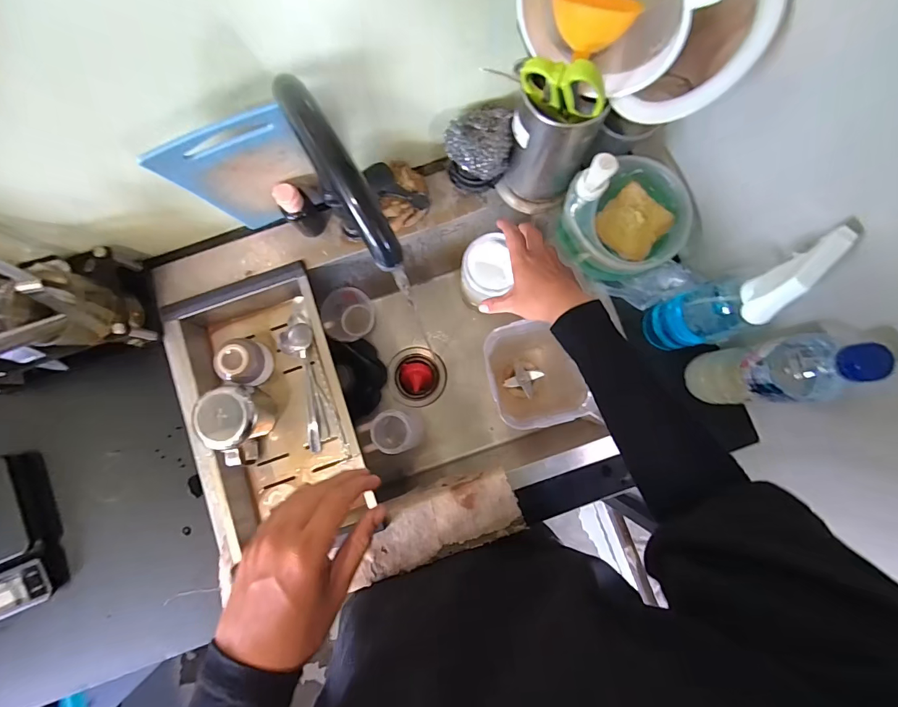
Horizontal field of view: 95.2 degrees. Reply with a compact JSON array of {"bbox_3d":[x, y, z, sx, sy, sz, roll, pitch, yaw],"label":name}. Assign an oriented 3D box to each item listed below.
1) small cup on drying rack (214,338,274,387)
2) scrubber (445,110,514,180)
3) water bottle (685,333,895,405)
[{"bbox_3d":[-0.293,0.010,0.579,0.064,0.061,0.063,0,83,1],"label":"small cup on drying rack"},{"bbox_3d":[0.036,-0.257,0.498,0.078,0.037,0.076,-2,83,1],"label":"scrubber"},{"bbox_3d":[0.334,0.020,0.433,0.054,0.220,0.073,-5,83,0],"label":"water bottle"}]

